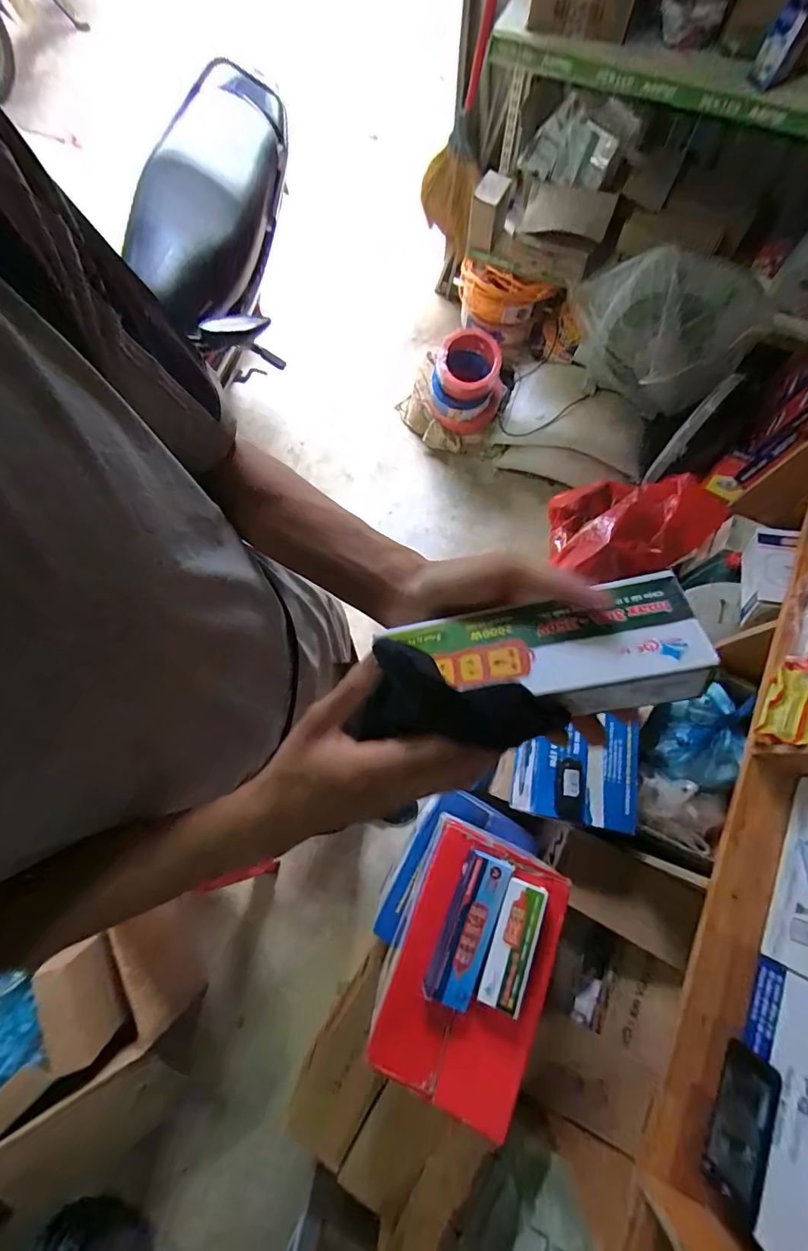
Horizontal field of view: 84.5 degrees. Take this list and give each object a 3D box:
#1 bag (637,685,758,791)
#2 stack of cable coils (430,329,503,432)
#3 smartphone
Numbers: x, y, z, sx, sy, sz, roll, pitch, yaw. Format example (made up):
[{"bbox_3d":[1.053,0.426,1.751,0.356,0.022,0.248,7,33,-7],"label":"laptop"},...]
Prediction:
[{"bbox_3d":[0.669,0.243,0.997,0.170,0.102,0.227,26,75,8],"label":"bag"},{"bbox_3d":[0.225,-0.865,1.581,0.246,0.189,0.262,16,74,6],"label":"stack of cable coils"},{"bbox_3d":[0.438,0.650,0.573,0.014,0.081,0.165,27,80,-8],"label":"smartphone"}]

